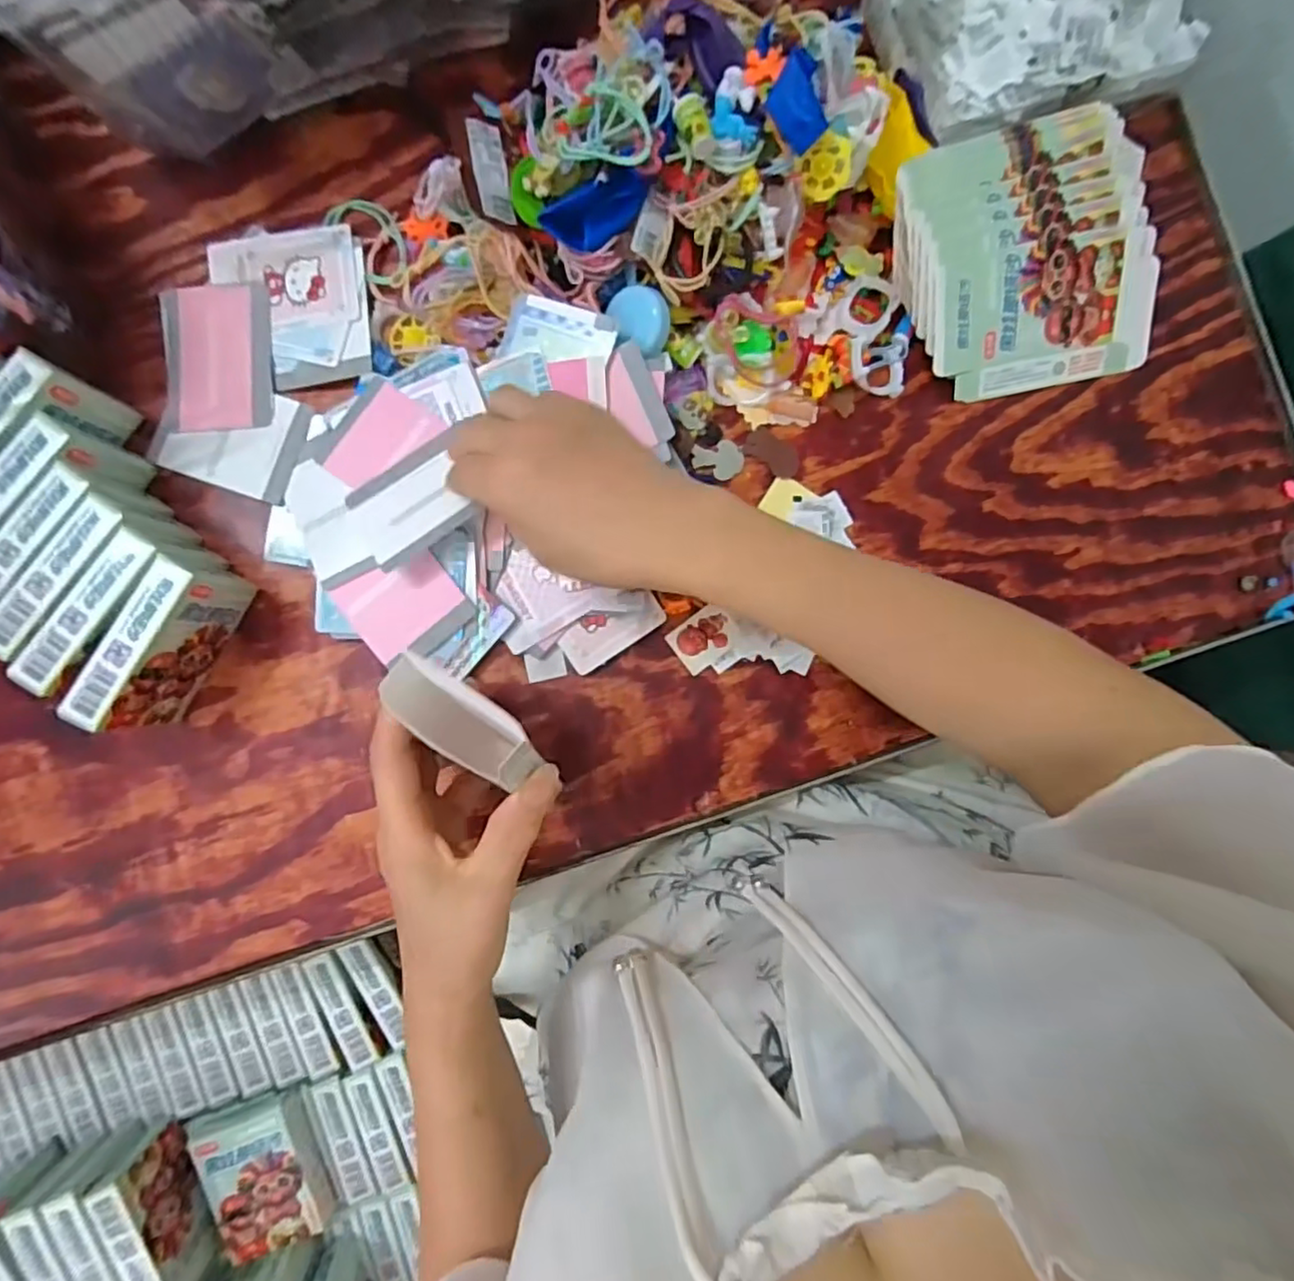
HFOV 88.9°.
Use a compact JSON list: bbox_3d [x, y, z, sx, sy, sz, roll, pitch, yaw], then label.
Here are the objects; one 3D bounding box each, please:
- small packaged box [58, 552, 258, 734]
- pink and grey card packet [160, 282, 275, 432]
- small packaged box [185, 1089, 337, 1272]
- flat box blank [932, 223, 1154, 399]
[{"bbox_3d":[-0.258,0.002,0.357,0.023,0.066,0.090,30,86,-2],"label":"small packaged box"},{"bbox_3d":[-0.257,-0.170,0.396,0.062,0.004,0.087,-4,88,-3],"label":"pink and grey card packet"},{"bbox_3d":[-0.266,0.372,0.457,0.073,0.026,0.094,-19,89,-4],"label":"small packaged box"},{"bbox_3d":[0.244,-0.197,0.403,0.140,0.004,0.081,-13,116,-3],"label":"flat box blank"}]

